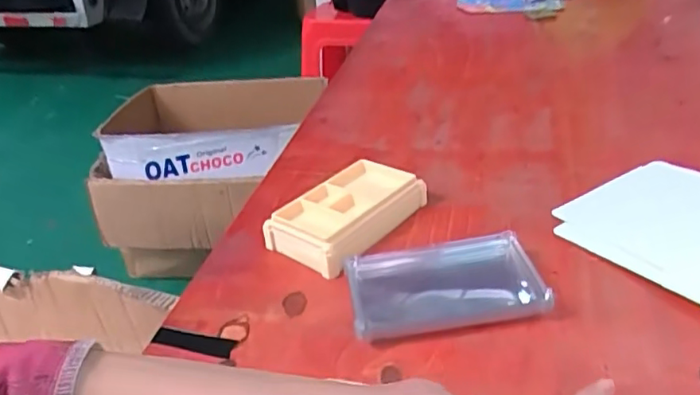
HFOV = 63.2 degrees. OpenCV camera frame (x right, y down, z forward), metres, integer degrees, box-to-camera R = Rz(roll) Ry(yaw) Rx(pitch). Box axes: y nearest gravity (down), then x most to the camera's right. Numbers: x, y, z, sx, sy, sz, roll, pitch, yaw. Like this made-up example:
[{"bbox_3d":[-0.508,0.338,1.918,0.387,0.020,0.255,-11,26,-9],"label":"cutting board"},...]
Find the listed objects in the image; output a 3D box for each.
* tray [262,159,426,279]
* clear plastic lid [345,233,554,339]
[{"bbox_3d":[0.000,0.013,0.513,0.135,0.035,0.080,-31,39,-34],"label":"tray"},{"bbox_3d":[0.073,0.066,0.437,0.145,0.020,0.079,-6,32,0],"label":"clear plastic lid"}]

